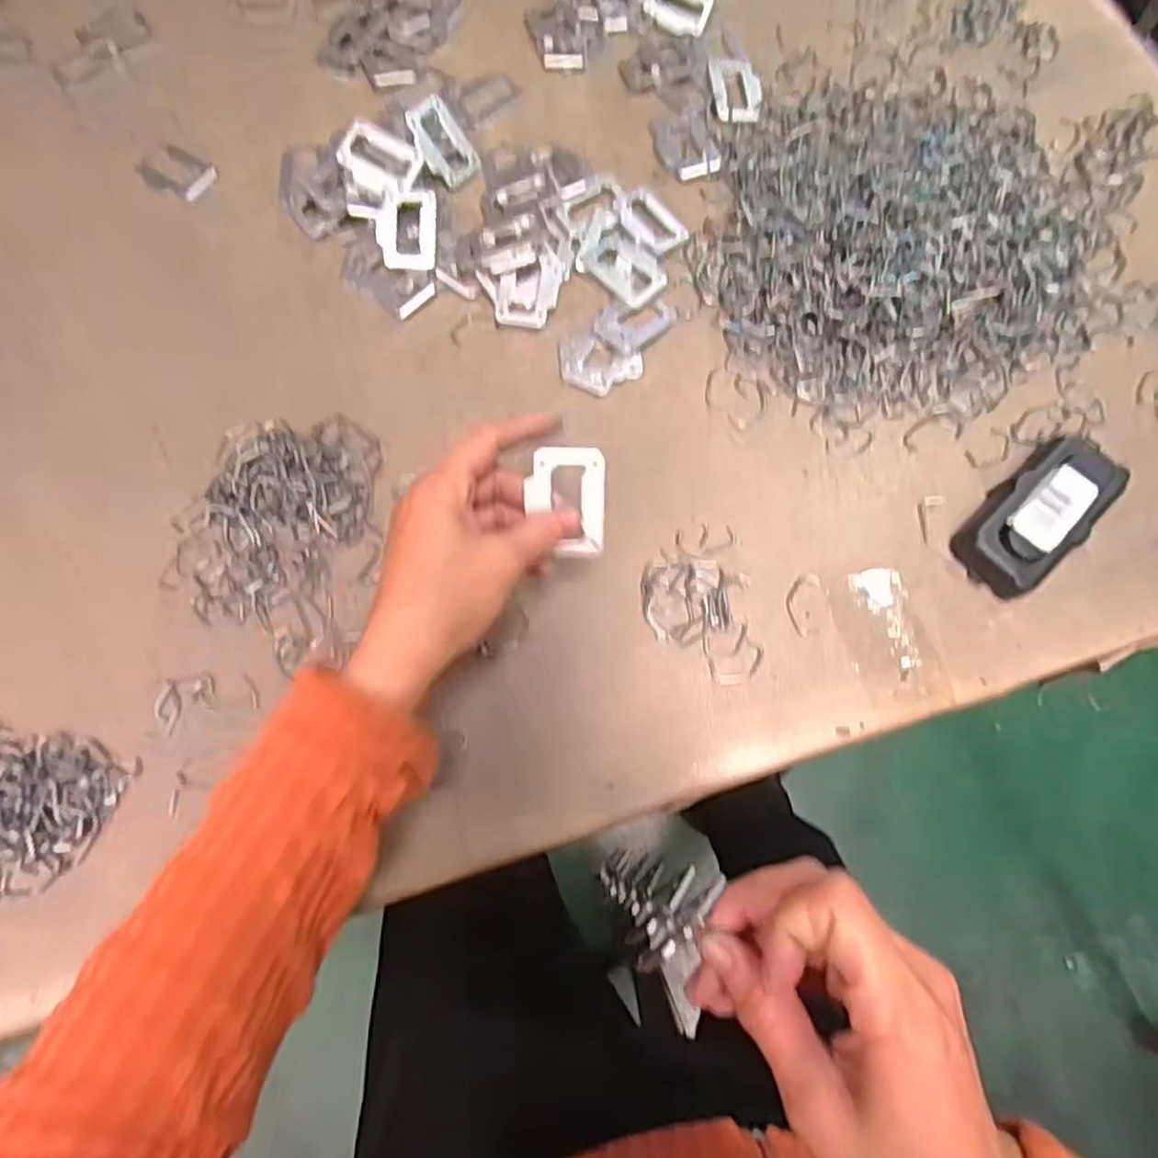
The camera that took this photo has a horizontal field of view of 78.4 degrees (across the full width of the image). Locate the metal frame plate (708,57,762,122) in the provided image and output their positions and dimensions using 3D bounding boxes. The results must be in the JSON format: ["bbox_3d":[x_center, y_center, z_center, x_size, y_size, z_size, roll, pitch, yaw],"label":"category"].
[{"bbox_3d":[0.116,-0.360,0.522,0.036,0.004,0.062,-5,71,-1],"label":"metal frame plate"}]

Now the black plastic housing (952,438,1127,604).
[{"bbox_3d":[0.266,-0.039,0.408,0.100,0.030,0.051,-38,75,-12],"label":"black plastic housing"}]

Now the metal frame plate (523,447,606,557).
[{"bbox_3d":[-0.005,-0.037,0.343,0.035,0.006,0.052,-1,107,-1],"label":"metal frame plate"}]

